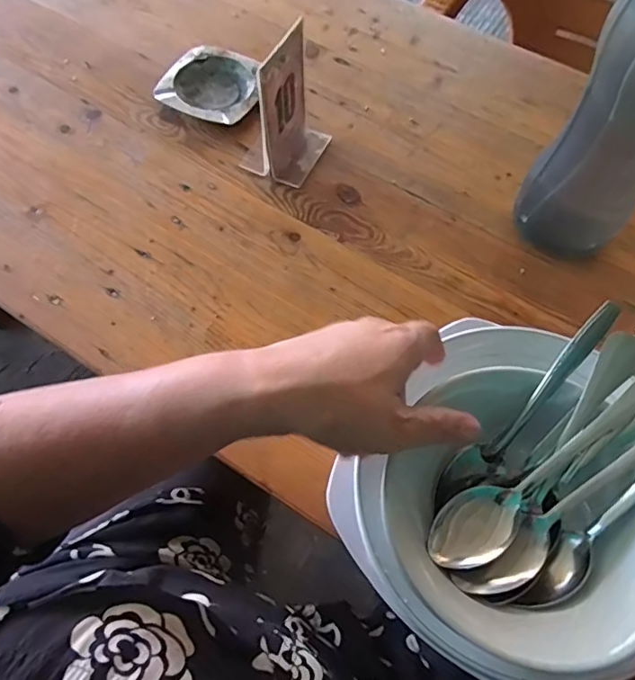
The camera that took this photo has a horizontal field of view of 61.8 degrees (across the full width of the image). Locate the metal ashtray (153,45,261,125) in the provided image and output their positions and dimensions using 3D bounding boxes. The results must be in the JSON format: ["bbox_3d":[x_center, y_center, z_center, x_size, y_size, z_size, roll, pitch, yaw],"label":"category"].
[{"bbox_3d":[-0.114,-0.282,0.589,0.103,0.016,0.101,24,65,10],"label":"metal ashtray"}]

